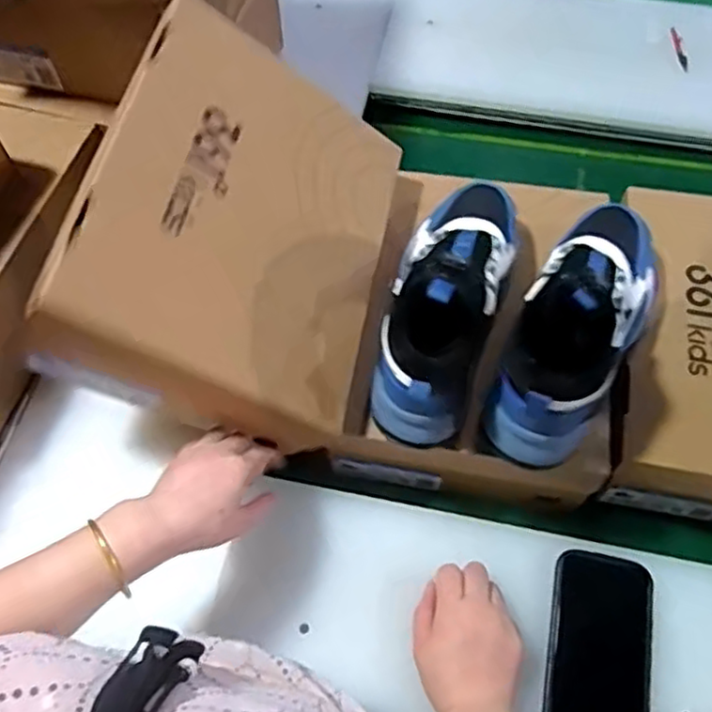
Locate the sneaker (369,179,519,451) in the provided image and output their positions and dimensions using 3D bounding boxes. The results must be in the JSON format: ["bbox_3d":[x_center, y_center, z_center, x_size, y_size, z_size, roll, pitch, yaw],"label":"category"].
[{"bbox_3d":[0.083,-0.066,0.592,0.083,0.118,0.263,14,63,10],"label":"sneaker"}]

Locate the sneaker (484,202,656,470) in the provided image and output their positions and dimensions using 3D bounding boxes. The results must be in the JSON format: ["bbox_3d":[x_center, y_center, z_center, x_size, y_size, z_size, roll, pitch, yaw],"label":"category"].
[{"bbox_3d":[0.193,-0.039,0.579,0.092,0.153,0.256,26,66,16],"label":"sneaker"}]

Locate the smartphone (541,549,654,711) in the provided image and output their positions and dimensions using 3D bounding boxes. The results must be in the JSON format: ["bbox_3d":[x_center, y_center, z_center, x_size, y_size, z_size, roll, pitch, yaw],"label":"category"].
[{"bbox_3d":[0.201,0.250,0.576,0.081,0.014,0.167,10,63,8],"label":"smartphone"}]

